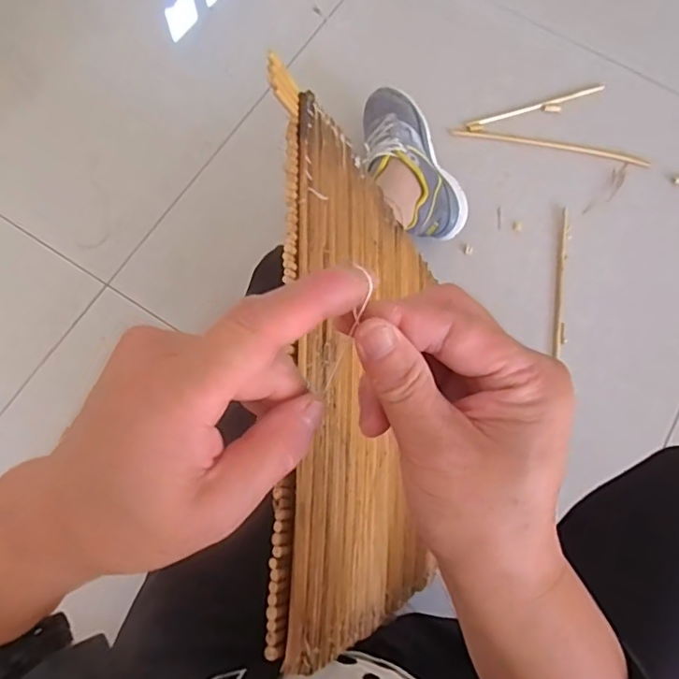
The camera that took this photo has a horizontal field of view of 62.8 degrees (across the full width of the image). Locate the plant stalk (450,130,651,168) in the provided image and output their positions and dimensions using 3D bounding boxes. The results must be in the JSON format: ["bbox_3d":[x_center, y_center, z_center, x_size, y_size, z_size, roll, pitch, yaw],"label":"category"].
[{"bbox_3d":[0.341,-0.314,0.903,0.317,0.004,0.020,10,75,2],"label":"plant stalk"}]

